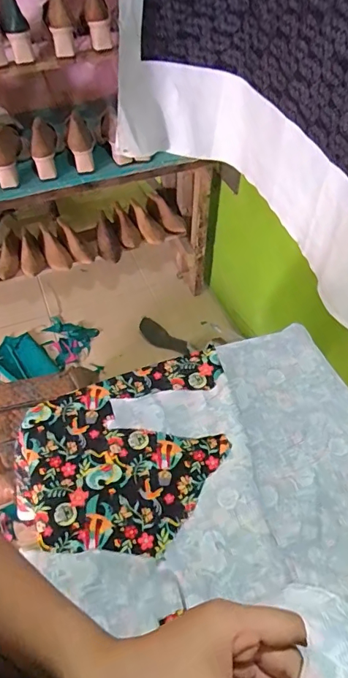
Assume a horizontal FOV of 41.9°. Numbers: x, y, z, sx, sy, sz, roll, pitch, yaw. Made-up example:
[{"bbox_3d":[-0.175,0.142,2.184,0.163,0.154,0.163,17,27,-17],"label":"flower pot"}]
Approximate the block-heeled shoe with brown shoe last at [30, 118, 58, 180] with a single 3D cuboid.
[{"bbox_3d":[-0.341,-0.498,1.204,0.064,0.134,0.067,-7,52,-6],"label":"block-heeled shoe with brown shoe last"}]

